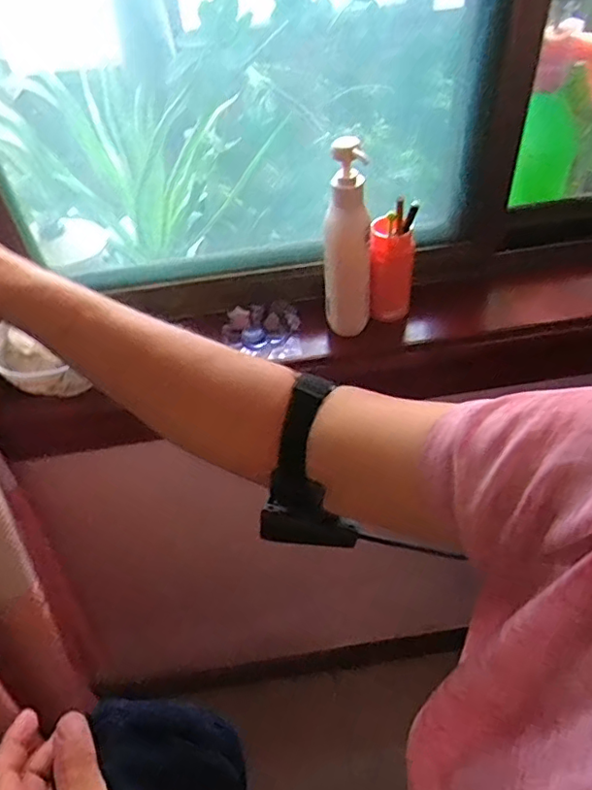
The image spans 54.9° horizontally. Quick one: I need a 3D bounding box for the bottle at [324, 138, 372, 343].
[{"bbox_3d":[0.051,-0.142,0.574,0.046,0.209,0.041,-4,47,1],"label":"bottle"}]

